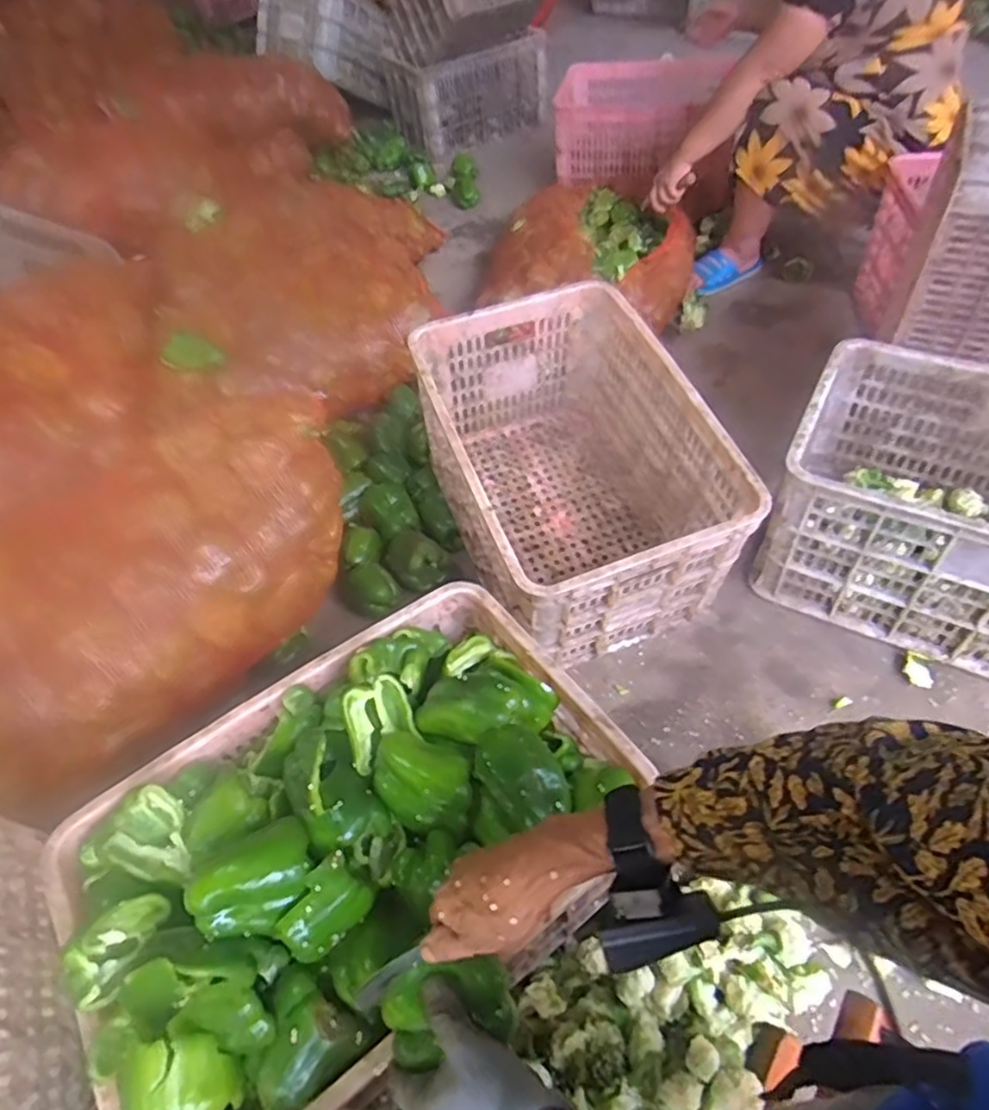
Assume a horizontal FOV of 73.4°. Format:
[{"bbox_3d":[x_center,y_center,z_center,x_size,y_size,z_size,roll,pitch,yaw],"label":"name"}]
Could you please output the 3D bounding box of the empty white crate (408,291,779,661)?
[{"bbox_3d":[0.114,-0.135,1.102,0.372,0.335,0.578,-18,51,-11],"label":"empty white crate"}]

